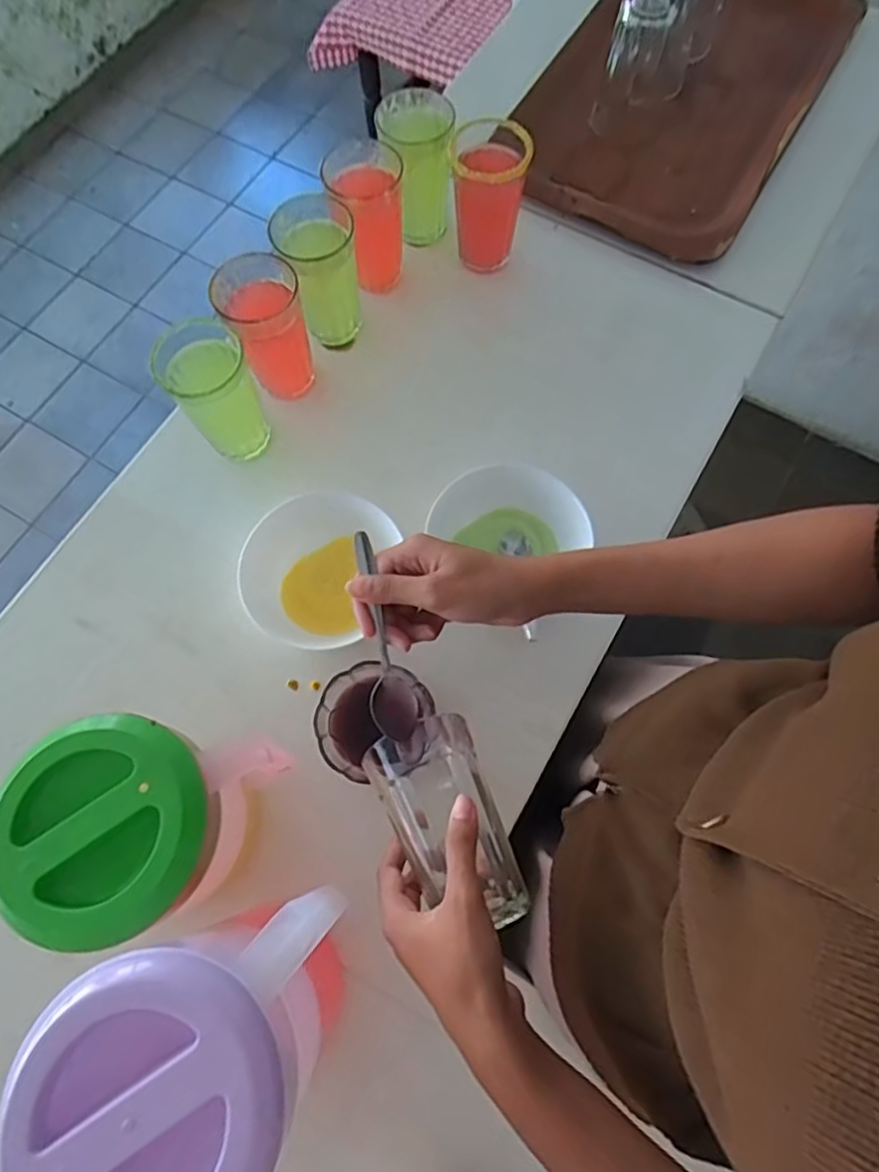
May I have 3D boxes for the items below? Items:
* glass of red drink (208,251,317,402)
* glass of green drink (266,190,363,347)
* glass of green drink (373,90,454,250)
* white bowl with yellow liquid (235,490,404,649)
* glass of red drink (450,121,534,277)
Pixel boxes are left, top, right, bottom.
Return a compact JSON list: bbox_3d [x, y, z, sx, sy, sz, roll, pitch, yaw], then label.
[{"bbox_3d":[-0.164,-0.247,0.621,0.071,0.117,0.073,-25,73,-8],"label":"glass of red drink"},{"bbox_3d":[-0.118,-0.314,0.653,0.071,0.125,0.075,-18,72,-5],"label":"glass of green drink"},{"bbox_3d":[-0.021,-0.457,0.699,0.069,0.124,0.091,3,72,2],"label":"glass of green drink"},{"bbox_3d":[-0.113,-0.013,0.585,0.121,0.056,0.140,18,73,6],"label":"white bowl with yellow liquid"},{"bbox_3d":[0.051,-0.409,0.680,0.077,0.126,0.084,5,72,2],"label":"glass of red drink"}]

